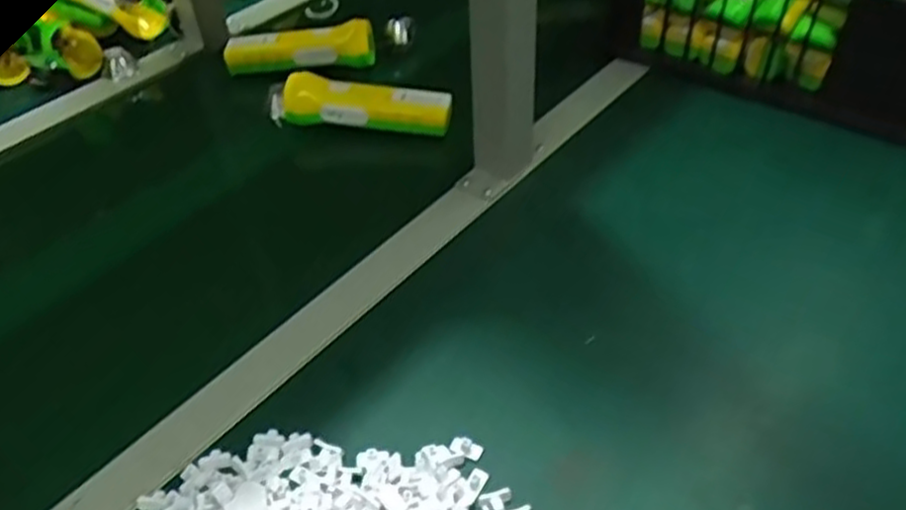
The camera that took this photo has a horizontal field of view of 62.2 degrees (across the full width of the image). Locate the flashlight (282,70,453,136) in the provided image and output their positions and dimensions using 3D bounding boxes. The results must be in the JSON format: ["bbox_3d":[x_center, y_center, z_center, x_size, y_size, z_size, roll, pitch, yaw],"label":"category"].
[{"bbox_3d":[-0.085,-0.147,0.734,0.164,0.035,0.036,10,46,8],"label":"flashlight"}]

